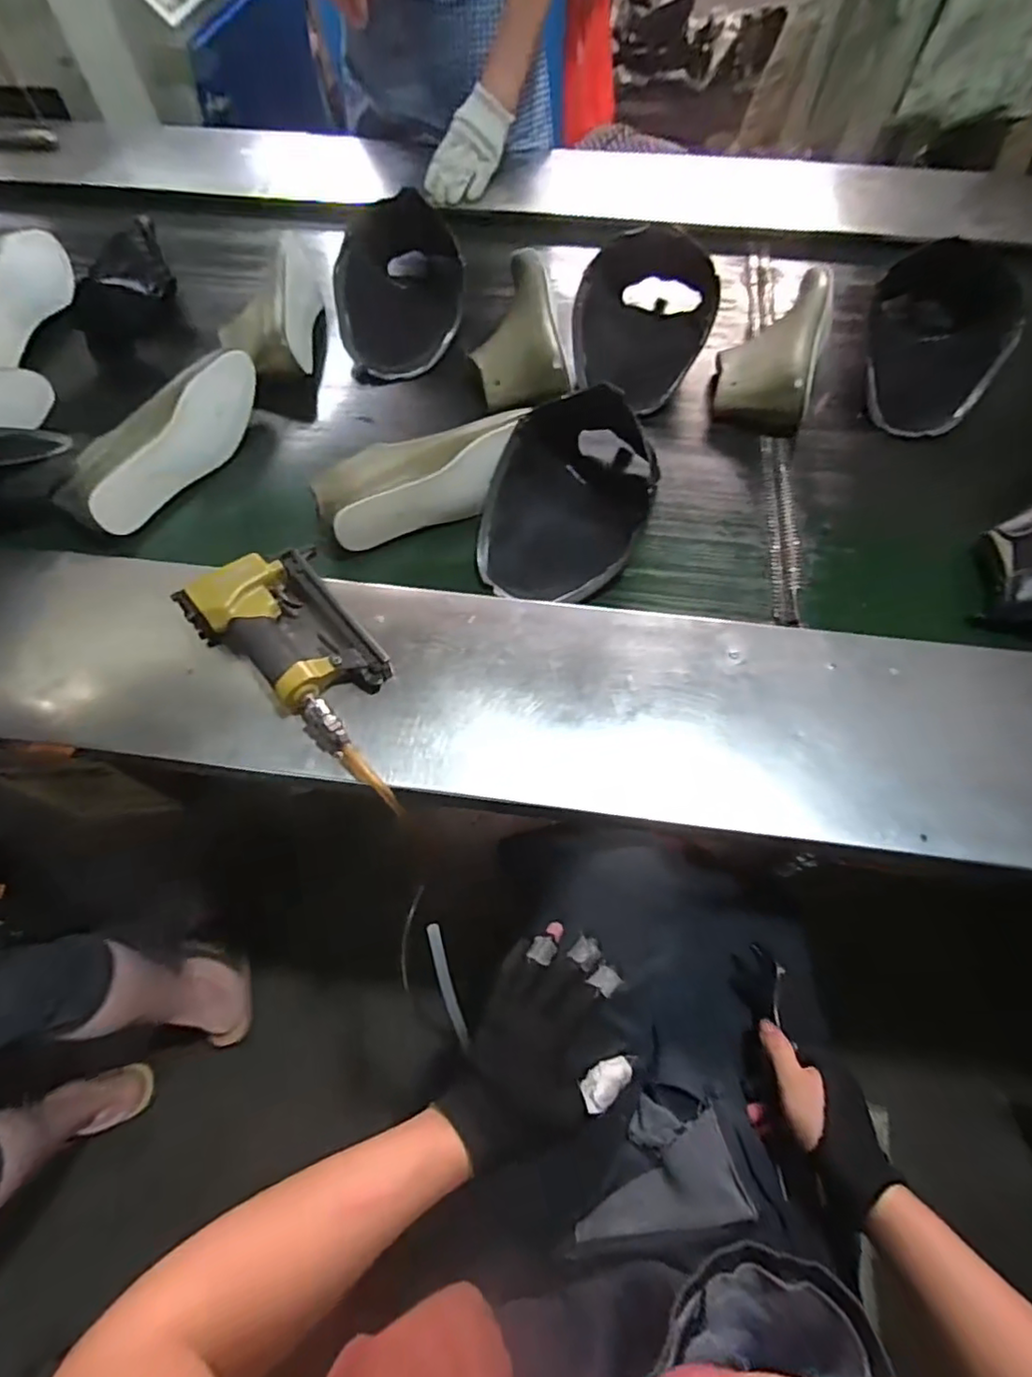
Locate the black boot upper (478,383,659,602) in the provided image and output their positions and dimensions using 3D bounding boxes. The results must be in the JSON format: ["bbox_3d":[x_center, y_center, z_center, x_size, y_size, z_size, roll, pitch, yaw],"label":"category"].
[{"bbox_3d":[0.073,-0.240,0.705,0.170,0.118,0.301,23,65,12],"label":"black boot upper"}]

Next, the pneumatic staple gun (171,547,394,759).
[{"bbox_3d":[-0.206,-0.055,0.602,0.227,0.043,0.137,37,69,18],"label":"pneumatic staple gun"}]

